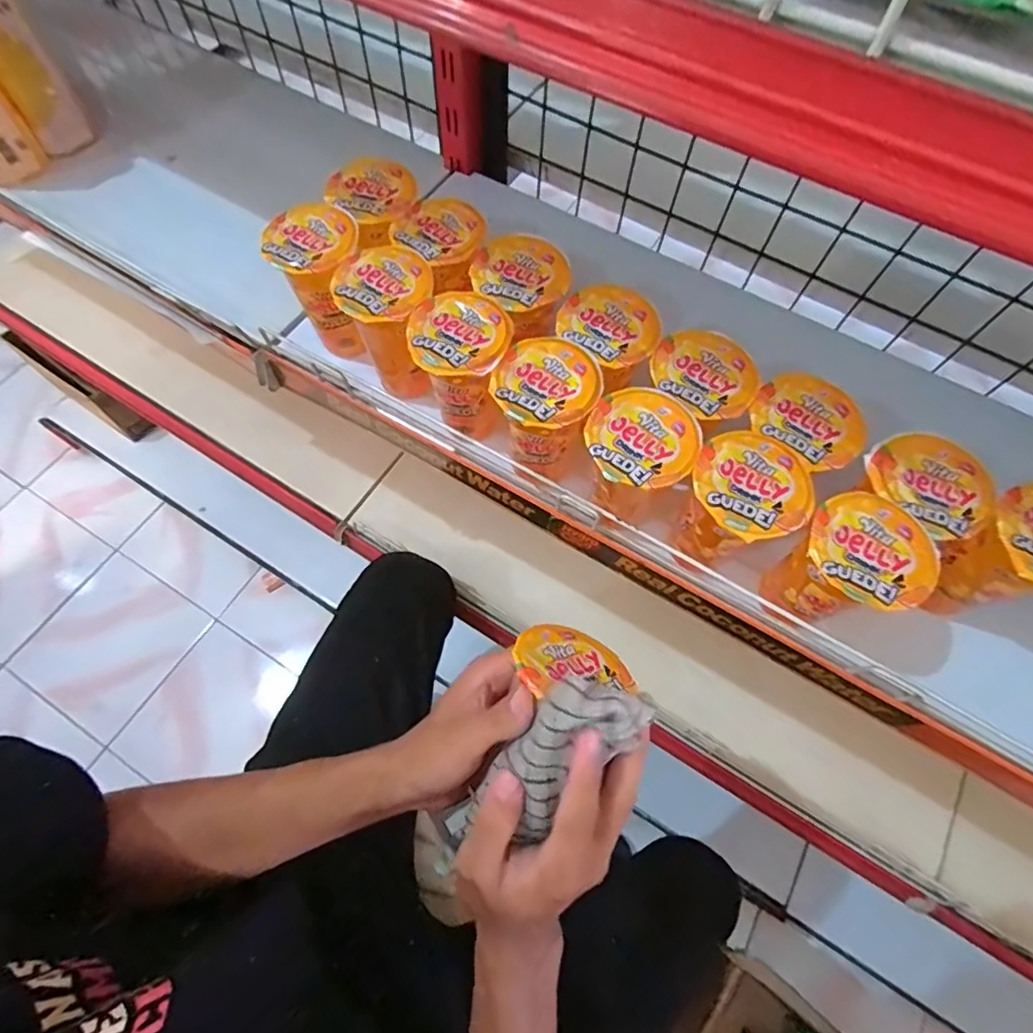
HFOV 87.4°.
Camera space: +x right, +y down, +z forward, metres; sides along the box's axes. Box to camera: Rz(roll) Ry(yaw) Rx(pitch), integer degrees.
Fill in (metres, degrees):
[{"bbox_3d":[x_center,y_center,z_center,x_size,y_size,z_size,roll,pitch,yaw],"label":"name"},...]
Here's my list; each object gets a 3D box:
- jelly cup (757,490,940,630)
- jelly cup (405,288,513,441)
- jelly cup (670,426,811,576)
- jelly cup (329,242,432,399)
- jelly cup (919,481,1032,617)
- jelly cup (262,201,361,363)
[{"bbox_3d":[0.203,0.037,0.352,0.066,0.096,0.065,1,66,-1],"label":"jelly cup"},{"bbox_3d":[-0.041,-0.110,0.415,0.067,0.100,0.069,1,66,-1],"label":"jelly cup"},{"bbox_3d":[0.141,0.000,0.371,0.067,0.101,0.070,1,66,-1],"label":"jelly cup"},{"bbox_3d":[-0.098,-0.149,0.431,0.066,0.101,0.069,1,66,-1],"label":"jelly cup"},{"bbox_3d":[0.319,0.033,0.363,0.069,0.105,0.068,1,66,-1],"label":"jelly cup"},{"bbox_3d":[-0.151,-0.190,0.448,0.063,0.105,0.072,19,67,7],"label":"jelly cup"}]

